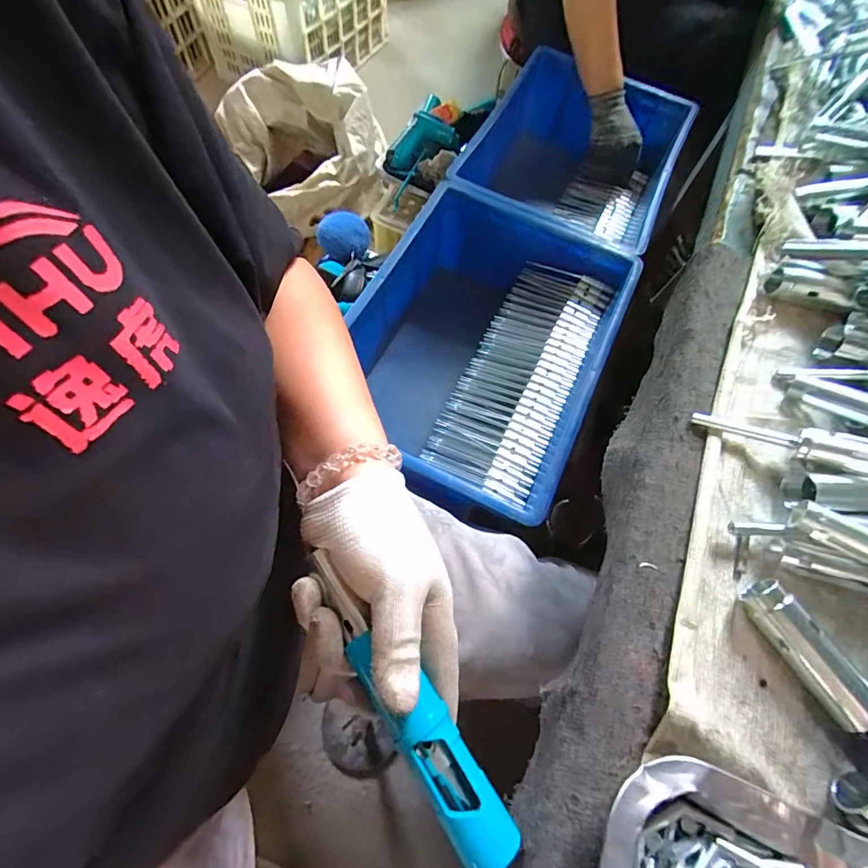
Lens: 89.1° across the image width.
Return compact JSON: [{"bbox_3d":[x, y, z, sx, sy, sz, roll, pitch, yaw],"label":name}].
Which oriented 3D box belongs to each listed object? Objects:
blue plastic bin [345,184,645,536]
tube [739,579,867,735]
[{"bbox_3d":[0.055,-0.105,0.577,0.288,0.135,0.400,24,67,7],"label":"blue plastic bin"},{"bbox_3d":[0.191,0.112,0.227,0.020,0.022,0.072,-27,70,-15],"label":"tube"}]

